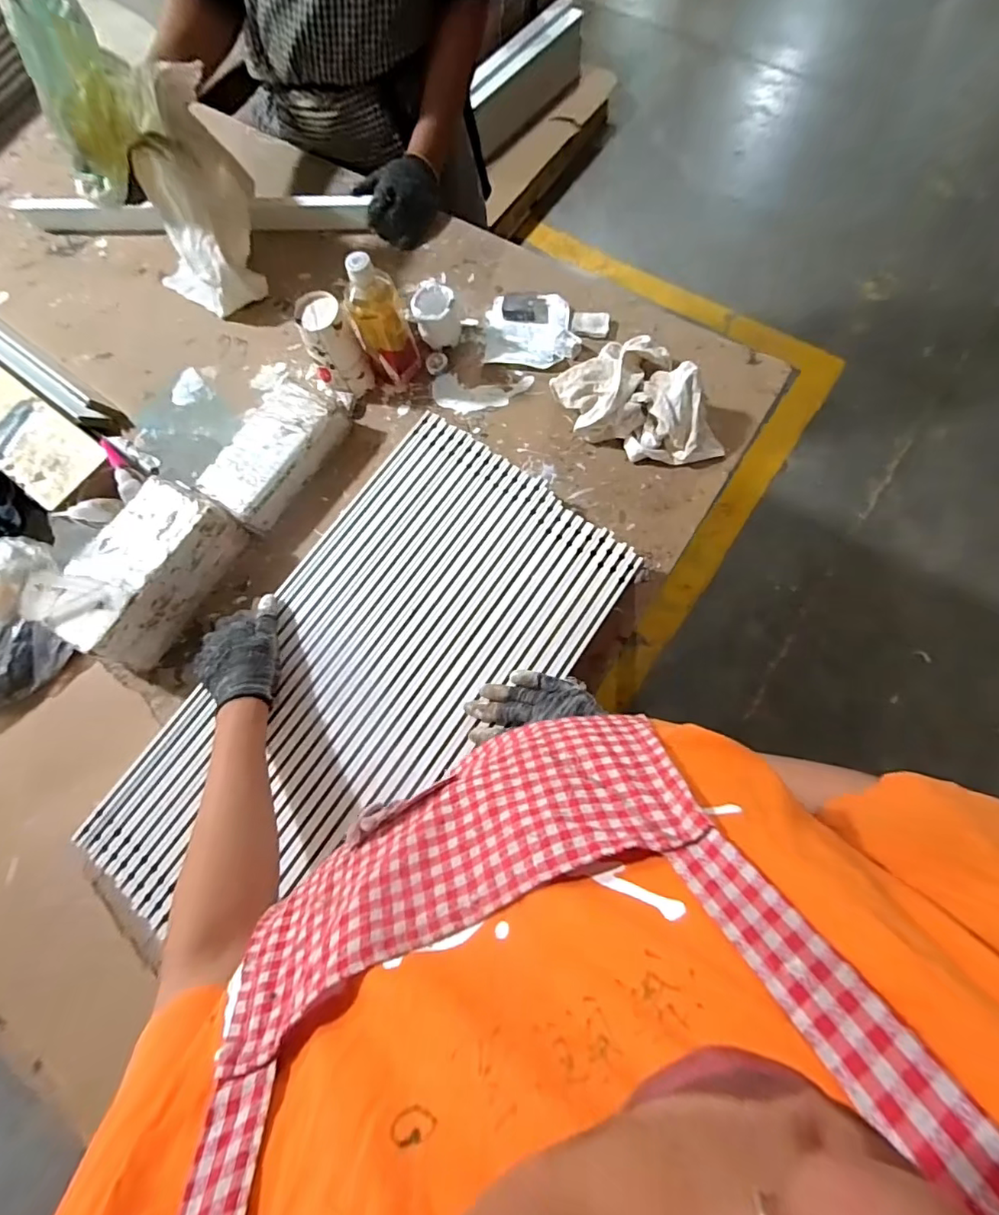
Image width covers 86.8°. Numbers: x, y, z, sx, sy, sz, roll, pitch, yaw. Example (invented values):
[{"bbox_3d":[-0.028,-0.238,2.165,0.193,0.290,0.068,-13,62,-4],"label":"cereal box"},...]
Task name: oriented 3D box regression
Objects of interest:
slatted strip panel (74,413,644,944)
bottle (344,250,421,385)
[{"bbox_3d":[-0.149,0.092,0.619,0.343,0.028,0.639,35,78,12],"label":"slatted strip panel"},{"bbox_3d":[-0.156,-0.380,0.707,0.071,0.171,0.057,-16,73,-2],"label":"bottle"}]

